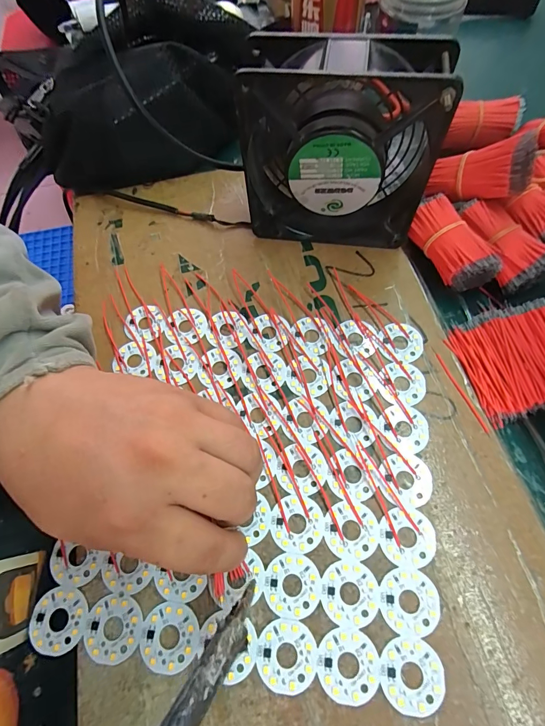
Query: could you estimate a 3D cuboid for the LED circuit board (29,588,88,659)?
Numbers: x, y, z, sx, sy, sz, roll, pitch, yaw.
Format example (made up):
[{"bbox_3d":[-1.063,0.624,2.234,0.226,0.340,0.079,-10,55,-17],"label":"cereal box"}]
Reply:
[{"bbox_3d":[-0.114,0.138,0.192,0.029,0.004,0.030,-3,66,2],"label":"LED circuit board"}]

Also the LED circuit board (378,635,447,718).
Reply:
[{"bbox_3d":[0.068,0.153,0.175,0.030,0.004,0.030,-16,66,-4],"label":"LED circuit board"}]

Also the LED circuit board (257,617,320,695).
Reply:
[{"bbox_3d":[0.007,0.148,0.181,0.031,0.004,0.030,-18,67,-4],"label":"LED circuit board"}]

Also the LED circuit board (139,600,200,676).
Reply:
[{"bbox_3d":[-0.054,0.143,0.187,0.030,0.004,0.030,-17,66,-4],"label":"LED circuit board"}]

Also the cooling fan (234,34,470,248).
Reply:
[{"bbox_3d":[0.045,-0.138,0.244,0.128,0.119,0.047,12,68,8],"label":"cooling fan"}]

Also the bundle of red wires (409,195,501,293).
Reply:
[{"bbox_3d":[0.127,-0.085,0.264,0.034,0.033,0.071,-31,68,-10],"label":"bundle of red wires"}]

